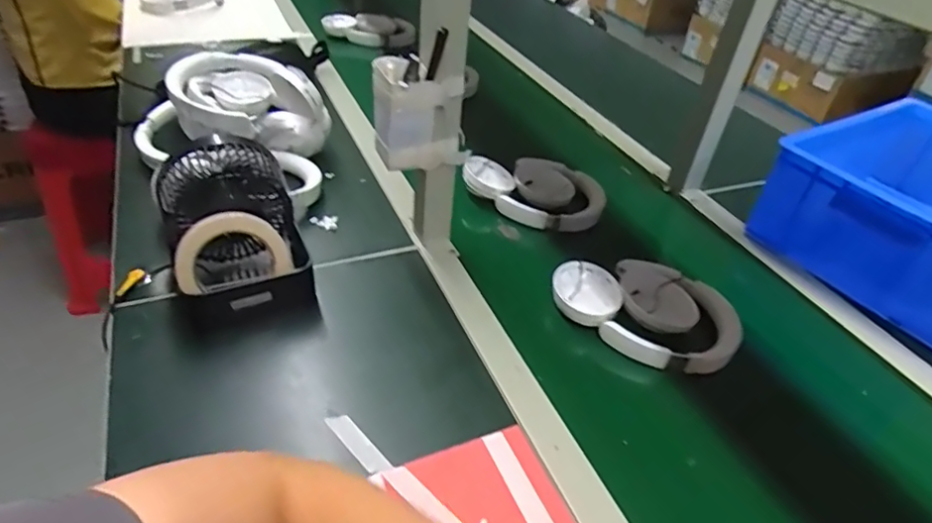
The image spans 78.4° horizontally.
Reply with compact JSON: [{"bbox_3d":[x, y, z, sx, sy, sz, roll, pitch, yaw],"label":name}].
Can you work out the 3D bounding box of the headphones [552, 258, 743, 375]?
[{"bbox_3d":[0.210,0.049,0.670,0.207,0.039,0.138,23,41,19],"label":"headphones"}]

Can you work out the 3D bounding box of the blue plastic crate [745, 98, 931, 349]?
[{"bbox_3d":[0.645,-0.075,0.800,0.385,0.139,0.298,-19,46,-29],"label":"blue plastic crate"}]

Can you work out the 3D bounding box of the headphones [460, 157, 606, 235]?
[{"bbox_3d":[0.101,-0.111,0.852,0.204,0.038,0.148,4,39,-4],"label":"headphones"}]

